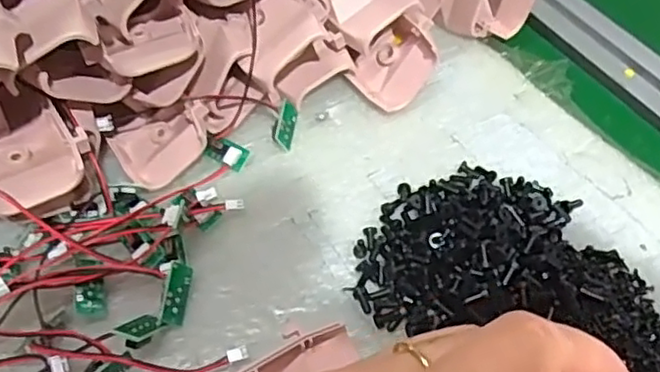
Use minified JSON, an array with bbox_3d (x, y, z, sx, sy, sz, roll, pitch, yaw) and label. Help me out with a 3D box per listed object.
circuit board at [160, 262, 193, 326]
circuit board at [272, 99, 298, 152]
[{"bbox_3d":[-0.074,0.052,0.323,0.004,0.014,0.029,-7,64,49],"label":"circuit board"},{"bbox_3d":[-0.027,-0.036,0.394,0.011,0.015,0.030,6,70,8],"label":"circuit board"}]

